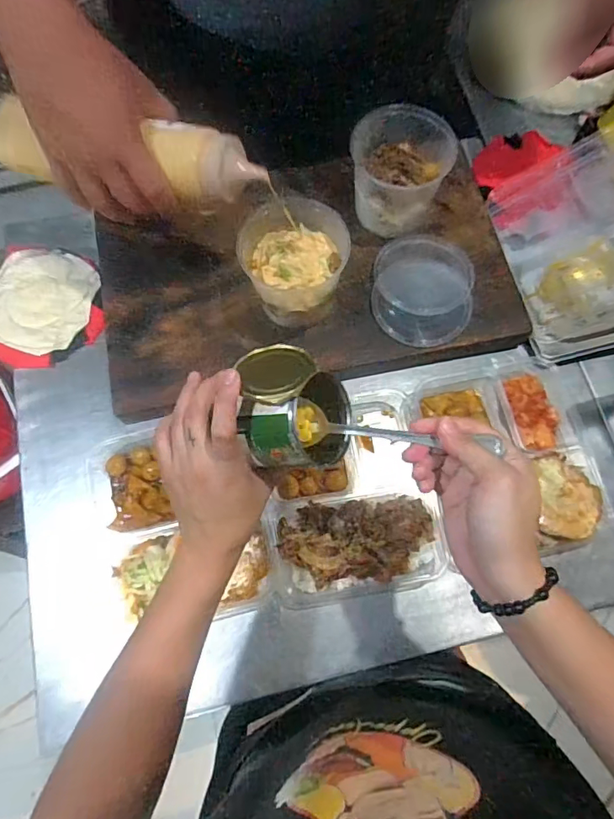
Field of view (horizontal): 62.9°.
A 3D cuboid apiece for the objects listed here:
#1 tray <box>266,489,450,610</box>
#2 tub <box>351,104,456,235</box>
[{"bbox_3d":[0.052,0.145,0.543,0.176,0.049,0.099,-8,73,-3],"label":"tray"},{"bbox_3d":[0.107,-0.285,0.607,0.110,0.092,0.116,0,72,-1],"label":"tub"}]

